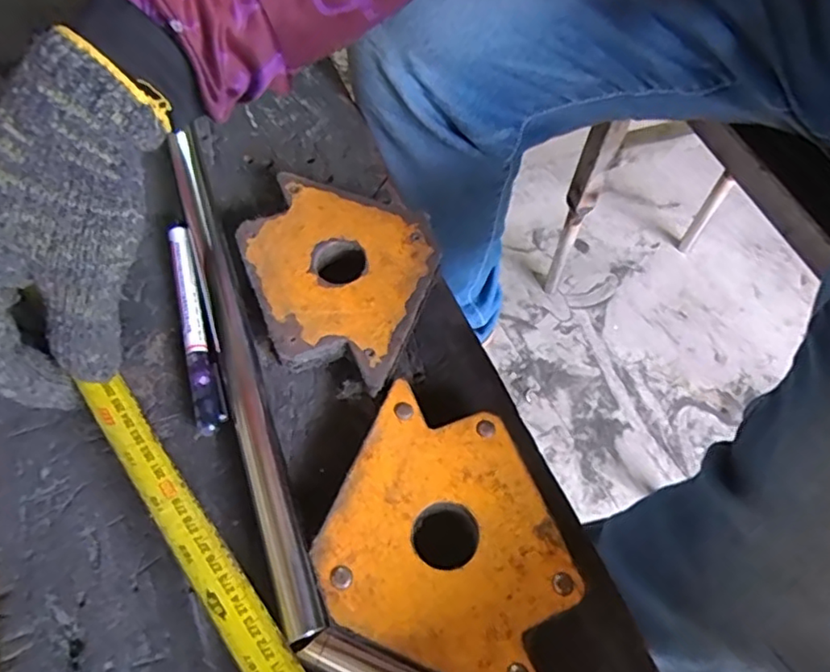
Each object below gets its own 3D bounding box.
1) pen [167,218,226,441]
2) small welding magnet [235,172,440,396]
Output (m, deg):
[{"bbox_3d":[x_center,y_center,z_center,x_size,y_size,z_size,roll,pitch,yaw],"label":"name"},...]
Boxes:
[{"bbox_3d":[-0.117,-0.006,0.318,0.013,0.012,0.125,-14,61,-12],"label":"pen"},{"bbox_3d":[-0.046,-0.036,0.330,0.106,0.010,0.110,20,59,8],"label":"small welding magnet"}]

